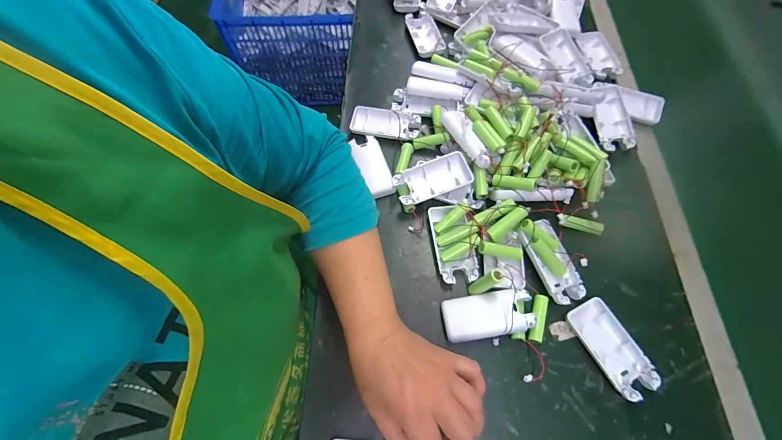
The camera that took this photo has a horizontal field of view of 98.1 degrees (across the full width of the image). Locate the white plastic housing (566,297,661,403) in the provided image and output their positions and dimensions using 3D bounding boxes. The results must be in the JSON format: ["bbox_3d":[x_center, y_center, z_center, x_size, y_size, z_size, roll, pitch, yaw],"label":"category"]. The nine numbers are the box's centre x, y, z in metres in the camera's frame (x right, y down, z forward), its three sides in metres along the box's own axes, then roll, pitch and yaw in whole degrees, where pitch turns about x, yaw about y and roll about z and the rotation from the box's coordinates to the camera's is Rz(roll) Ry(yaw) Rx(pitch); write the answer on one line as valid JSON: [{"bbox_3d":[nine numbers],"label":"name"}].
[{"bbox_3d":[0.227,0.131,0.352,0.045,0.015,0.094,-27,68,-10],"label":"white plastic housing"}]

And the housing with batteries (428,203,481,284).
[{"bbox_3d":[0.074,0.024,0.397,0.047,0.027,0.094,-8,66,-2],"label":"housing with batteries"}]

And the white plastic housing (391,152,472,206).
[{"bbox_3d":[0.052,-0.049,0.426,0.093,0.028,0.047,-22,67,-8],"label":"white plastic housing"}]

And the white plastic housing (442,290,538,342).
[{"bbox_3d":[0.102,0.101,0.361,0.092,0.015,0.045,-12,63,9],"label":"white plastic housing"}]

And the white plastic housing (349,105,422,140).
[{"bbox_3d":[-0.009,-0.134,0.477,0.095,0.009,0.050,11,67,7],"label":"white plastic housing"}]

